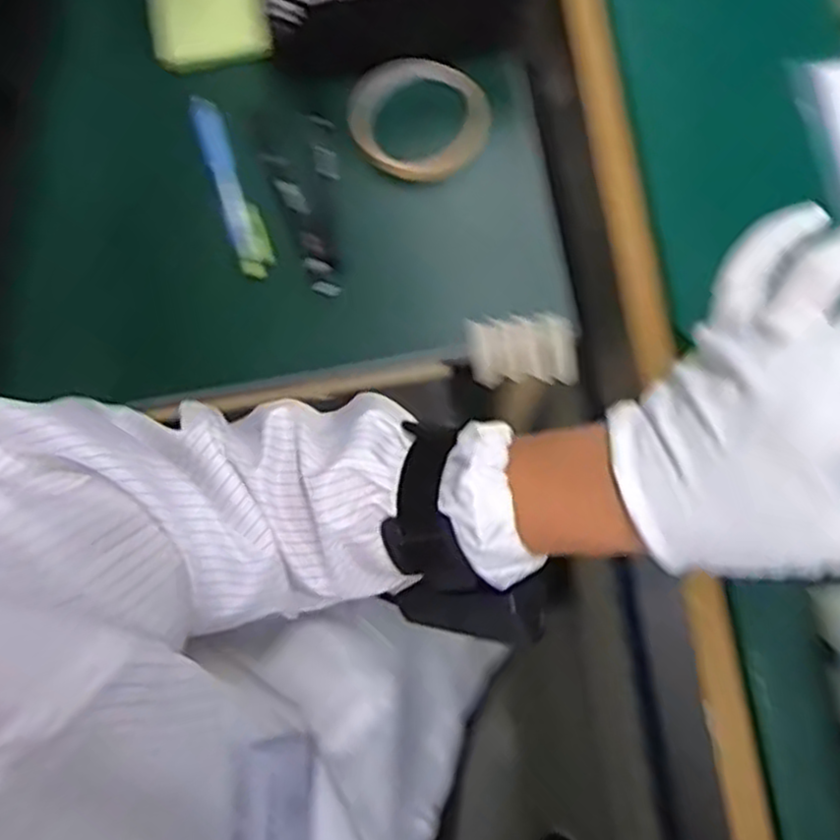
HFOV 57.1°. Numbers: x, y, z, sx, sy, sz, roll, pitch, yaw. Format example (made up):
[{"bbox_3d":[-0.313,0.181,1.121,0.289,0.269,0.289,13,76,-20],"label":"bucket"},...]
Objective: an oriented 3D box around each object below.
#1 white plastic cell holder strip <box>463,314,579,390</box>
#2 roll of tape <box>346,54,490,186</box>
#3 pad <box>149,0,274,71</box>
[{"bbox_3d":[0.064,-0.044,0.487,0.067,0.007,0.045,-4,76,0],"label":"white plastic cell holder strip"},{"bbox_3d":[-0.002,-0.209,0.531,0.092,0.022,0.085,0,76,1],"label":"roll of tape"},{"bbox_3d":[-0.152,-0.300,0.559,0.082,0.017,0.095,-13,76,-2],"label":"pad"}]

